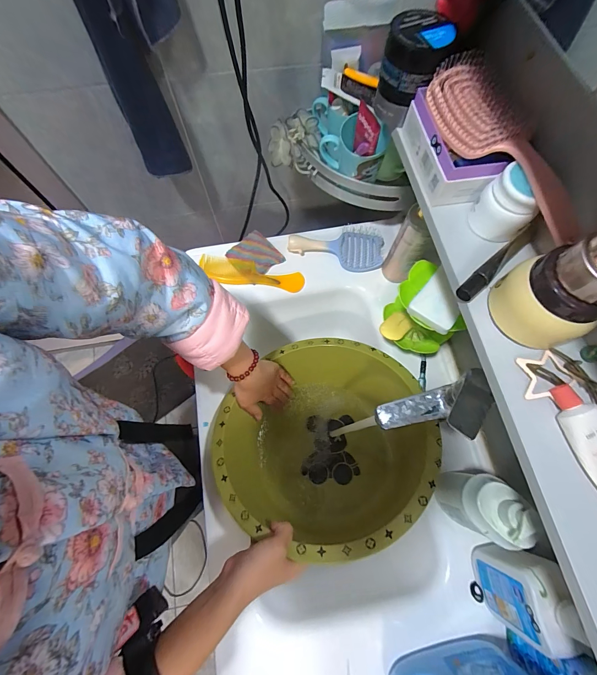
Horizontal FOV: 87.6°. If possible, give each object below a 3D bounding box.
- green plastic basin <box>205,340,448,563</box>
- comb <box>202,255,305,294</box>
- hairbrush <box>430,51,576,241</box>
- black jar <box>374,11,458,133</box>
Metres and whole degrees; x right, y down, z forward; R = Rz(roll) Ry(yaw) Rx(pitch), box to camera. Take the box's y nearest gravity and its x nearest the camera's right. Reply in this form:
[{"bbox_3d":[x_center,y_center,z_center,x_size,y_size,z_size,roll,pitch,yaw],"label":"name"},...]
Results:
[{"bbox_3d":[0.037,0.170,0.523,0.335,0.137,0.335,-5,50,7],"label":"green plastic basin"},{"bbox_3d":[-0.093,-0.125,0.616,0.206,0.008,0.057,12,72,2],"label":"comb"},{"bbox_3d":[0.201,-0.186,0.307,0.067,0.037,0.216,-17,73,-7],"label":"hairbrush"},{"bbox_3d":[0.130,-0.307,0.365,0.066,0.089,0.058,21,72,5],"label":"black jar"}]

